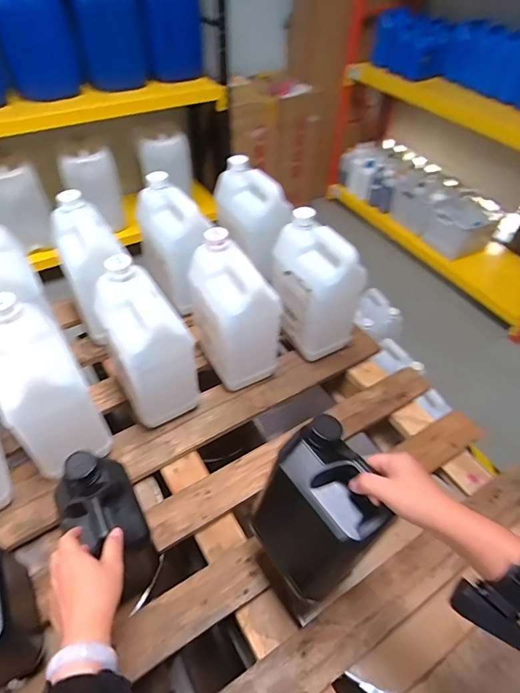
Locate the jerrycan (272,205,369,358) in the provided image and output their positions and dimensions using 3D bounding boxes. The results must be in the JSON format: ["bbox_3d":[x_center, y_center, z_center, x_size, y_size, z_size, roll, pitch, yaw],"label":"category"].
[{"bbox_3d":[0.128,-0.129,0.936,0.136,0.277,0.181,-18,51,-18],"label":"jerrycan"}]

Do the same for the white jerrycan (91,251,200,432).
[{"bbox_3d":[-0.212,-0.001,0.791,0.117,0.276,0.172,-26,54,-24],"label":"white jerrycan"}]

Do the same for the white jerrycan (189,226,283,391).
[{"bbox_3d":[-0.057,-0.065,0.865,0.121,0.266,0.187,-30,56,-26],"label":"white jerrycan"}]

